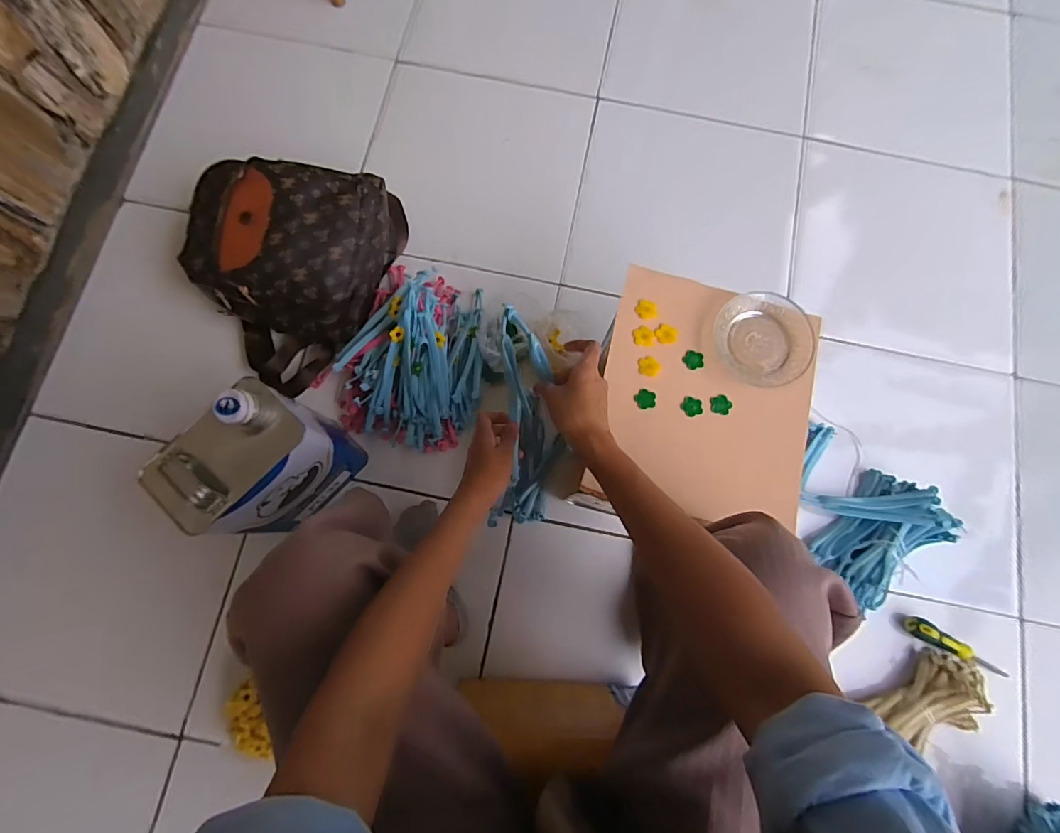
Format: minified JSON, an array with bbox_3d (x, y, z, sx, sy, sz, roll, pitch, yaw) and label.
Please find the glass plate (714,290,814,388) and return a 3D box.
[{"bbox_3d":[0.273,-0.093,0.578,0.106,0.031,0.108,0,77,-2],"label":"glass plate"}]

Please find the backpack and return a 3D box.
[{"bbox_3d":[-0.383,-0.246,0.783,0.271,0.155,0.374,16,78,2],"label":"backpack"}]

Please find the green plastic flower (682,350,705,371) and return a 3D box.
[{"bbox_3d":[0.193,-0.066,0.582,0.025,0.004,0.023,0,77,-2],"label":"green plastic flower"}]

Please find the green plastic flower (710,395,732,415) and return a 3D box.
[{"bbox_3d":[0.220,-0.013,0.572,0.022,0.004,0.024,0,77,-2],"label":"green plastic flower"}]

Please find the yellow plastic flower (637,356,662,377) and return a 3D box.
[{"bbox_3d":[0.142,-0.060,0.590,0.027,0.004,0.025,0,77,-2],"label":"yellow plastic flower"}]

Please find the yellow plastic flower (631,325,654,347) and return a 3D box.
[{"bbox_3d":[0.135,-0.097,0.592,0.025,0.004,0.028,4,77,-1],"label":"yellow plastic flower"}]

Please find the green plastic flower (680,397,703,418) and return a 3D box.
[{"bbox_3d":[0.188,-0.012,0.572,0.023,0.004,0.024,0,77,-2],"label":"green plastic flower"}]

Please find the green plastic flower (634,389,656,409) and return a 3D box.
[{"bbox_3d":[0.133,-0.020,0.572,0.025,0.004,0.023,0,77,-2],"label":"green plastic flower"}]

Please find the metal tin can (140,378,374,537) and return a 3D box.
[{"bbox_3d":[-0.346,0.066,0.669,0.119,0.265,0.172,35,79,6],"label":"metal tin can"}]

